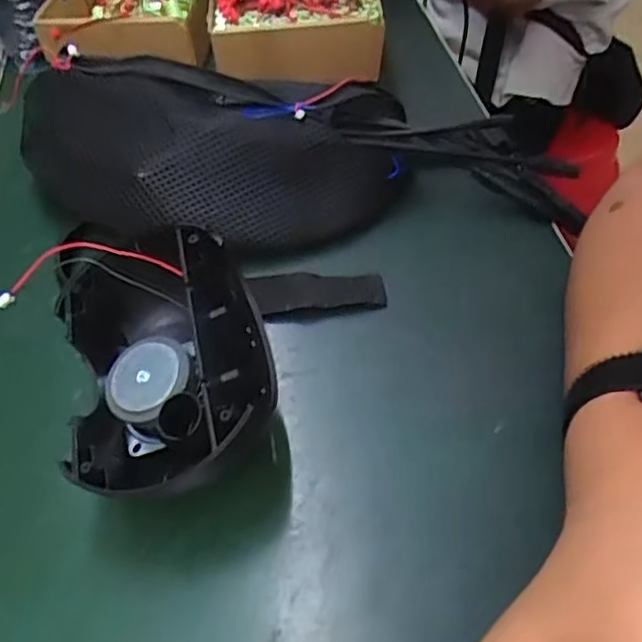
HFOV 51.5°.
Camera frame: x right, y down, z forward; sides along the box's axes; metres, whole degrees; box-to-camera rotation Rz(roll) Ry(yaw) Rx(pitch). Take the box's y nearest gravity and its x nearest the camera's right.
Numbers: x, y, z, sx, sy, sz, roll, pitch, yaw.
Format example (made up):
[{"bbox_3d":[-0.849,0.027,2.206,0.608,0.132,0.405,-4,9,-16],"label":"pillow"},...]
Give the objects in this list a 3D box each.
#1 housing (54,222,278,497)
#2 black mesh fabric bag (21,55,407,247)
[{"bbox_3d":[-0.073,0.028,0.328,0.097,0.080,0.141,-12,50,-6],"label":"housing"},{"bbox_3d":[-0.079,-0.110,0.441,0.259,0.085,0.115,6,51,9],"label":"black mesh fabric bag"}]

